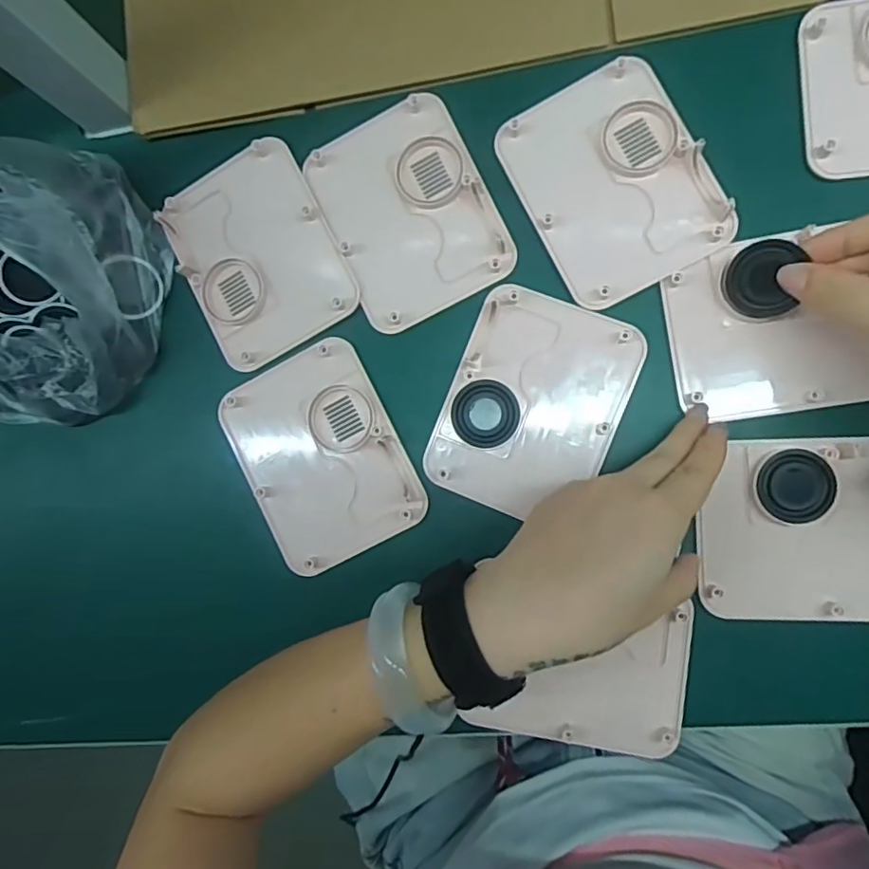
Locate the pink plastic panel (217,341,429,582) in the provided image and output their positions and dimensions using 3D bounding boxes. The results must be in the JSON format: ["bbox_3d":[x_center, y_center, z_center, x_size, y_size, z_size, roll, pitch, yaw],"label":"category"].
[{"bbox_3d":[-0.070,0.015,0.353,0.095,0.008,0.124,-28,84,7],"label":"pink plastic panel"}]

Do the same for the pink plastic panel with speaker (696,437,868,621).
[{"bbox_3d":[0.208,0.051,0.310,0.122,0.009,0.096,-2,87,9],"label":"pink plastic panel with speaker"}]

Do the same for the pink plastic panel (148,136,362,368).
[{"bbox_3d":[-0.111,-0.113,0.360,0.094,0.008,0.124,-27,84,7],"label":"pink plastic panel"}]

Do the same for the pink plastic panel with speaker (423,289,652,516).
[{"bbox_3d":[0.057,-0.016,0.334,0.096,0.008,0.123,22,91,9],"label":"pink plastic panel with speaker"}]

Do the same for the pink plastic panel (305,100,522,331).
[{"bbox_3d":[-0.016,-0.135,0.348,0.093,0.007,0.124,-26,87,8],"label":"pink plastic panel"}]

